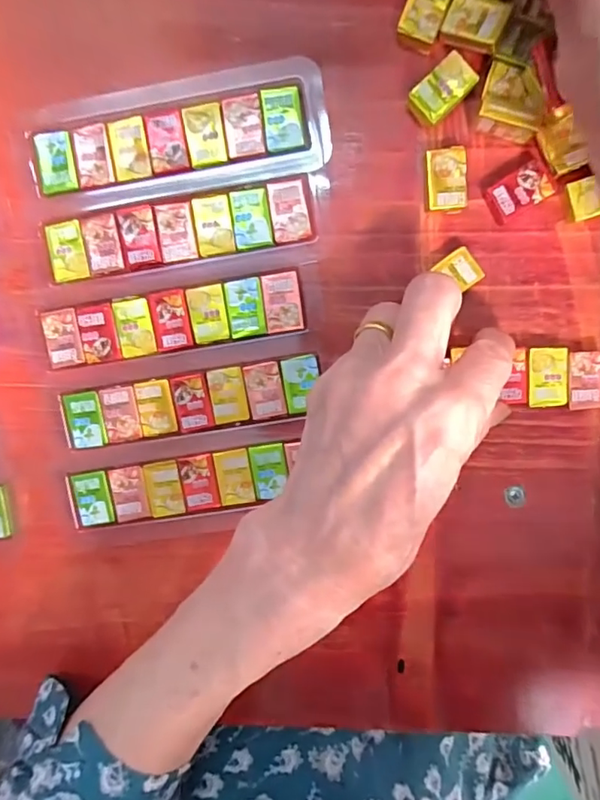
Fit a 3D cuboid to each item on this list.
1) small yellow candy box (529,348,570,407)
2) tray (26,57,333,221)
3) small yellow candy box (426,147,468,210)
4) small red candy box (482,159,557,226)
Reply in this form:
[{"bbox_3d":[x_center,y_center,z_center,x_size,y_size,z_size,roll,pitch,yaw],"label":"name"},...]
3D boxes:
[{"bbox_3d":[0.109,-0.010,0.228,0.017,0.007,0.026,-2,95,4],"label":"small yellow candy box"},{"bbox_3d":[-0.053,-0.113,0.225,0.130,0.008,0.047,-8,94,4],"label":"tray"},{"bbox_3d":[0.063,-0.094,0.221,0.016,0.009,0.025,-3,95,4],"label":"small yellow candy box"},{"bbox_3d":[0.093,-0.089,0.220,0.025,0.009,0.018,-30,93,5],"label":"small red candy box"}]

